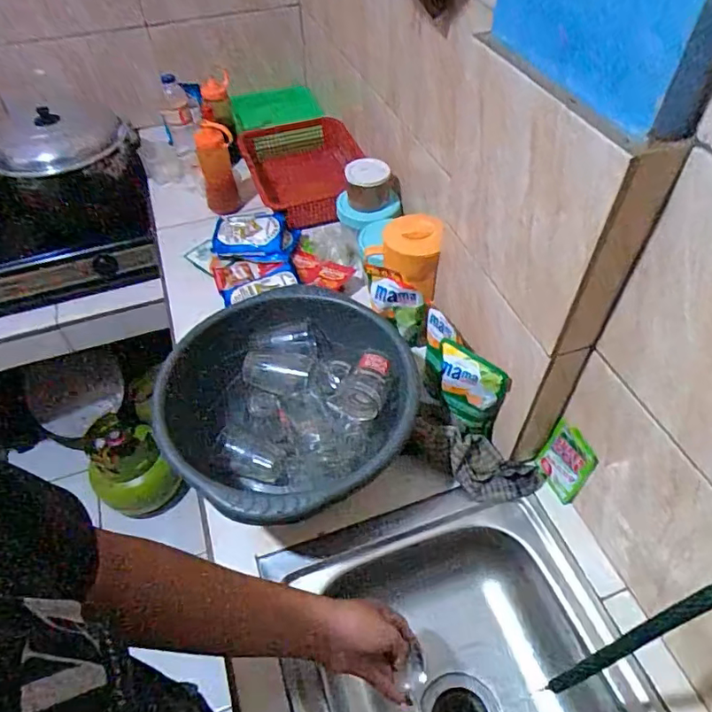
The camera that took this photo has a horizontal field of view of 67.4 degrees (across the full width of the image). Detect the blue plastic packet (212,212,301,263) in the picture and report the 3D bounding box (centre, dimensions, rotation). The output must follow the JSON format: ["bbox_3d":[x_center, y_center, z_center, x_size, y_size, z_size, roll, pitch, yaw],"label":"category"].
[{"bbox_3d":[-0.216,-0.263,1.155,0.185,0.054,0.141,10,50,10],"label":"blue plastic packet"}]

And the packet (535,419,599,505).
[{"bbox_3d":[0.297,0.150,0.752,0.007,0.108,0.073,-13,48,-27],"label":"packet"}]

